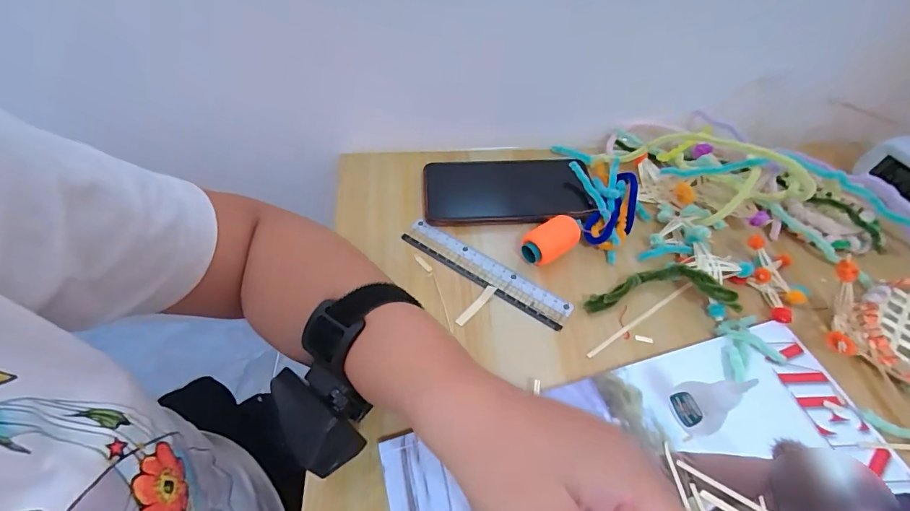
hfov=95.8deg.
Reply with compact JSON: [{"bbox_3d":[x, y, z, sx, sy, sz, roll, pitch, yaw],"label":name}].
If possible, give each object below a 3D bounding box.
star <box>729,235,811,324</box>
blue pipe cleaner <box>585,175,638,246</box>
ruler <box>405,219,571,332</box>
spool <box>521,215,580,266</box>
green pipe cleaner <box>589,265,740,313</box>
[{"bbox_3d":[0.267,0.014,0.342,0.062,0.021,0.060,-31,60,-21],"label":"star"},{"bbox_3d":[0.148,-0.040,0.375,0.036,0.030,0.084,32,60,21],"label":"blue pipe cleaner"},{"bbox_3d":[0.026,0.013,0.355,0.157,0.004,0.027,30,62,17],"label":"ruler"},{"bbox_3d":[0.084,-0.011,0.360,0.055,0.023,0.027,-28,59,-19],"label":"spool"},{"bbox_3d":[0.167,0.025,0.332,0.119,0.030,0.038,2,54,2],"label":"green pipe cleaner"}]

